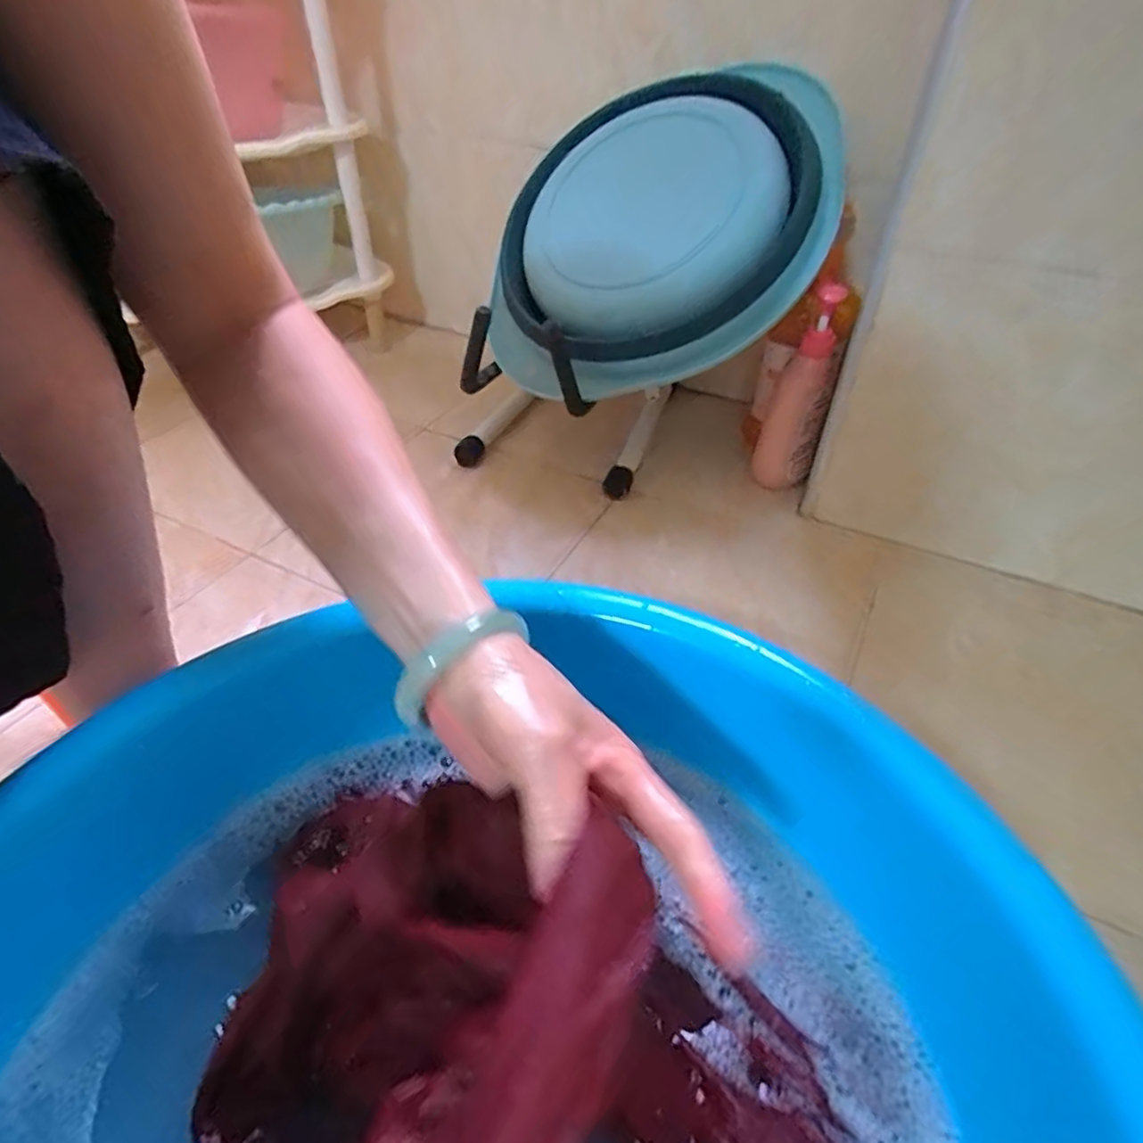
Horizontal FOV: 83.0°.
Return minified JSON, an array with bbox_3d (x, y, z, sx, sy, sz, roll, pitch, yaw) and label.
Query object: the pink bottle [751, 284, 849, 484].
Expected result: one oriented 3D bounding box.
[{"bbox_3d":[0.254,-0.200,0.728,0.064,0.217,0.069,12,42,13],"label":"pink bottle"}]

